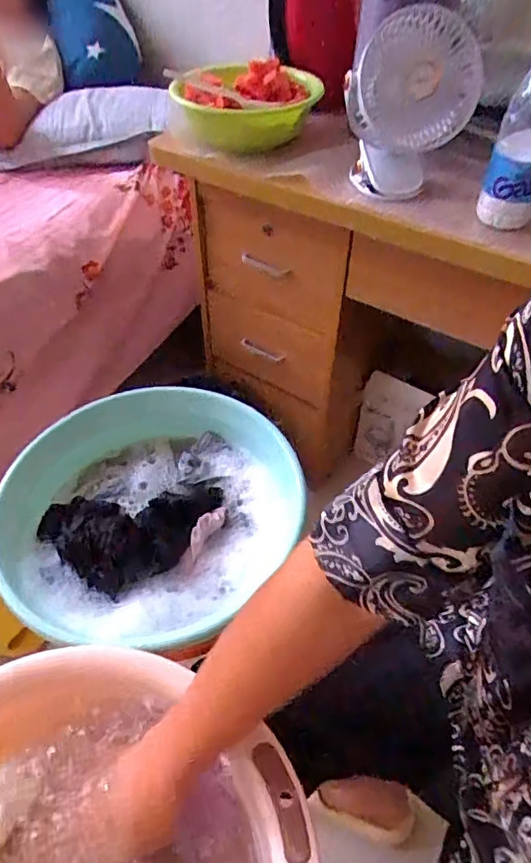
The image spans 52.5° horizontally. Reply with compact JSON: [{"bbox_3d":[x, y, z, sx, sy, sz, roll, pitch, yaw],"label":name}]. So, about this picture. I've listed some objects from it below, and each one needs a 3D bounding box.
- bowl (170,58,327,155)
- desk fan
[{"bbox_3d":[-0.031,-0.579,0.947,0.245,0.072,0.292,3,46,-2],"label":"bowl"},{"bbox_3d":[0.197,-0.444,0.740,0.155,0.201,0.116,17,47,12],"label":"desk fan"}]

